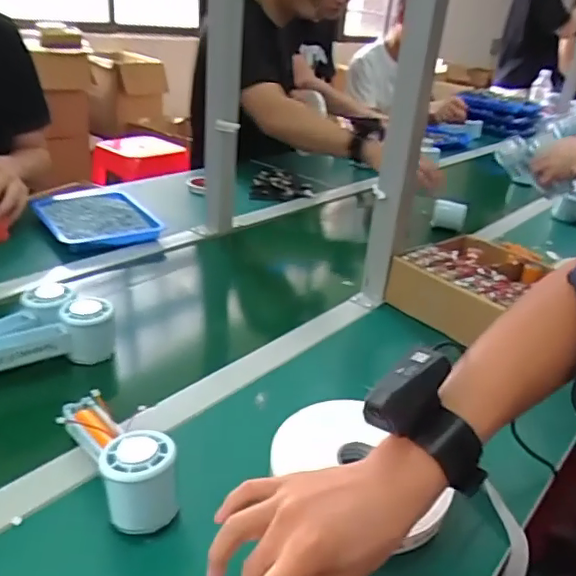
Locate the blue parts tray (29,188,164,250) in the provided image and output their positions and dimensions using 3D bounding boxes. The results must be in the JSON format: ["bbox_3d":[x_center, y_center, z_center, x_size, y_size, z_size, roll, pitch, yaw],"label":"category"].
[{"bbox_3d":[-0.344,-0.125,0.978,0.163,0.031,0.245,-12,34,-34],"label":"blue parts tray"}]

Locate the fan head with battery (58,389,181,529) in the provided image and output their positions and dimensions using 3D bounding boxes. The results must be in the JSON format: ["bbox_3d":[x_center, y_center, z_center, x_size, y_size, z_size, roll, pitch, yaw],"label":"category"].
[{"bbox_3d":[-0.151,0.139,0.470,0.054,0.071,0.154,-17,37,-39],"label":"fan head with battery"}]

